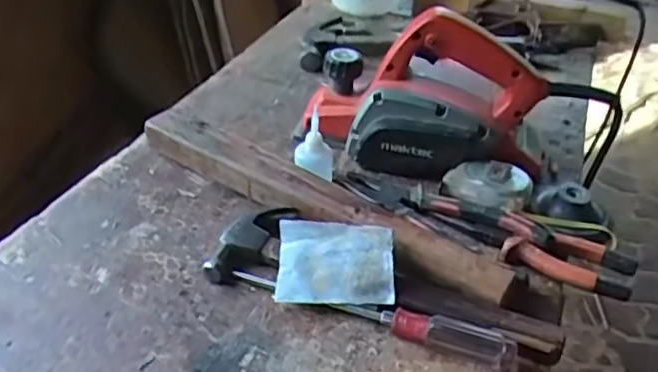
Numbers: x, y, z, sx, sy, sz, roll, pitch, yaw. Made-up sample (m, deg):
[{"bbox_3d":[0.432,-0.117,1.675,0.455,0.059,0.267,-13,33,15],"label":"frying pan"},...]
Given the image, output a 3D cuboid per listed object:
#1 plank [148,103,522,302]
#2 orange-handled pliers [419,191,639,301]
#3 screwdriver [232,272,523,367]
[{"bbox_3d":[-0.019,0.013,0.587,0.398,0.040,0.046,24,42,27],"label":"plank"},{"bbox_3d":[0.173,0.050,0.556,0.189,0.027,0.054,14,38,15],"label":"orange-handled pliers"},{"bbox_3d":[0.029,0.099,0.486,0.229,0.025,0.021,14,39,16],"label":"screwdriver"}]

